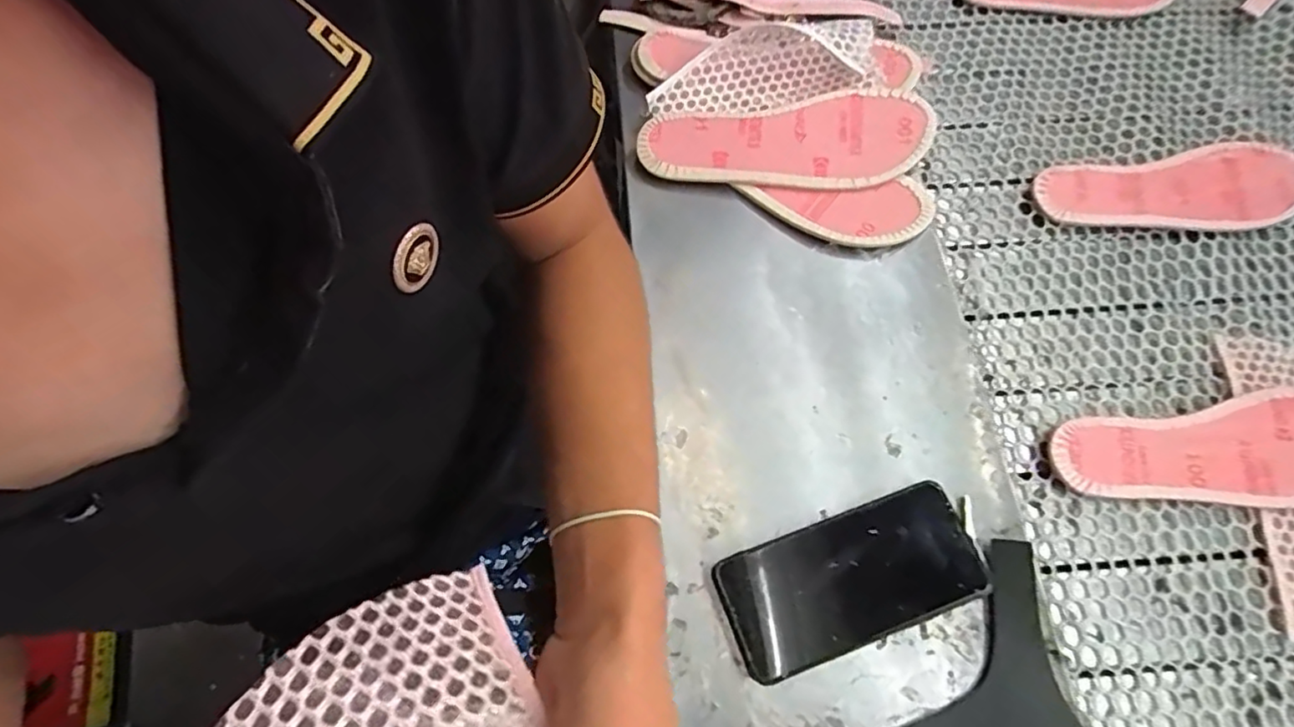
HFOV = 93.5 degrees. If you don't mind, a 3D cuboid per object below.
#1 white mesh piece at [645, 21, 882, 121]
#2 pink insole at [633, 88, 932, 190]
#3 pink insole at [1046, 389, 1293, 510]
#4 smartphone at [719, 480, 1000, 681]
[{"bbox_3d":[0.097,-0.252,0.522,0.187,0.021,0.080,-3,84,6],"label":"white mesh piece"},{"bbox_3d":[0.114,-0.181,0.507,0.239,0.013,0.081,-4,82,4],"label":"pink insole"},{"bbox_3d":[0.410,0.065,0.436,0.225,0.014,0.078,-7,70,-2],"label":"pink insole"},{"bbox_3d":[0.132,0.137,0.391,0.165,0.011,0.076,-19,70,-6],"label":"smartphone"}]

